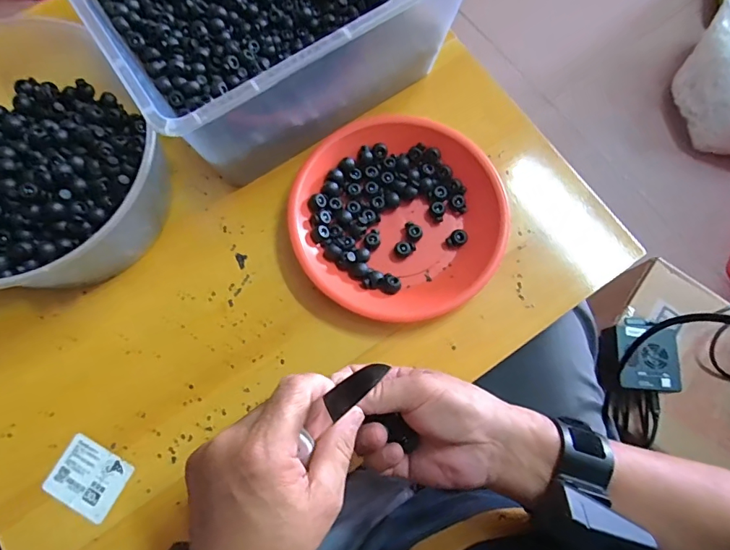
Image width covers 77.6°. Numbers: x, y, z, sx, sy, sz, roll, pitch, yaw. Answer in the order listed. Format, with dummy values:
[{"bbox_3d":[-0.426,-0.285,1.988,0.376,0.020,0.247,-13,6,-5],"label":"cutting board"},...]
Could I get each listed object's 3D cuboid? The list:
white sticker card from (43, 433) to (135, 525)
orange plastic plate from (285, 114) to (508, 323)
[{"bbox_3d":[-0.233,0.170,0.381,0.061,0.004,0.050,28,75,7],"label":"white sticker card"},{"bbox_3d":[0.028,-0.055,0.429,0.194,0.033,0.186,0,74,-1],"label":"orange plastic plate"}]

